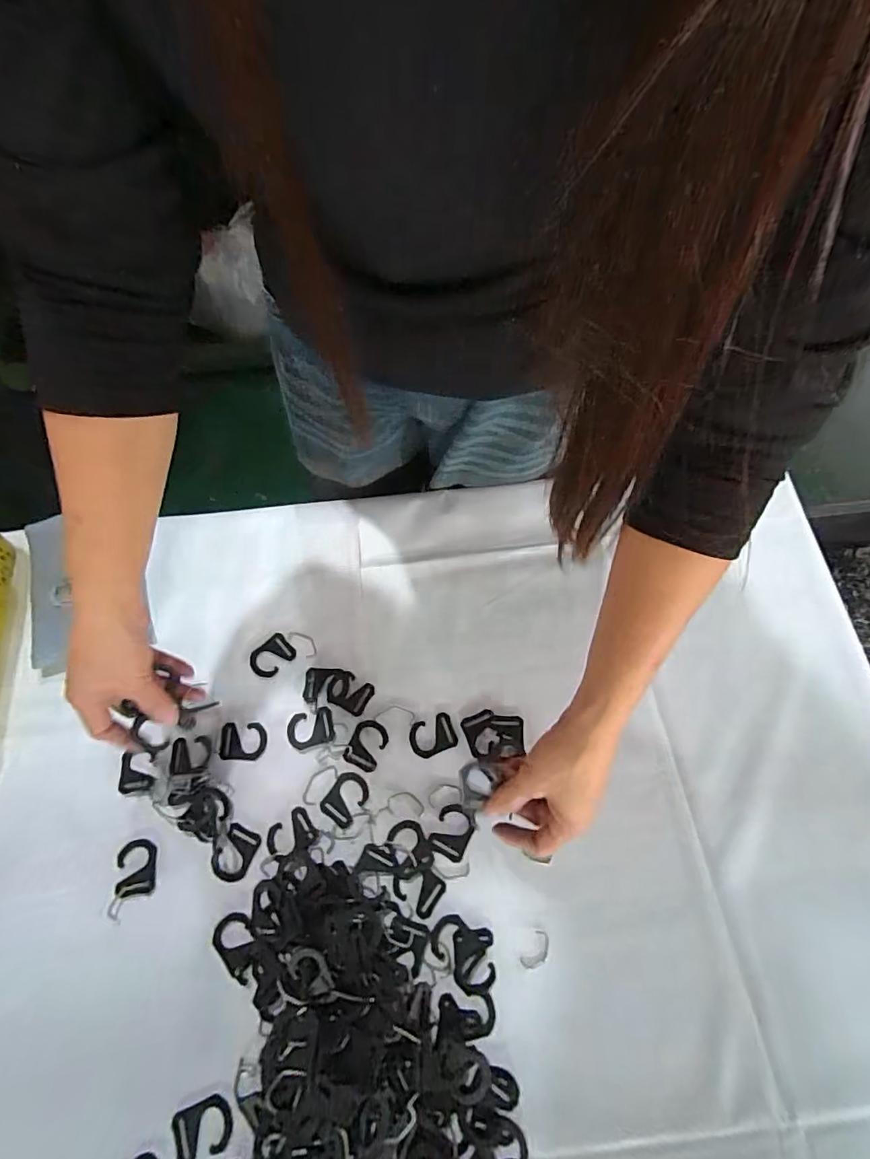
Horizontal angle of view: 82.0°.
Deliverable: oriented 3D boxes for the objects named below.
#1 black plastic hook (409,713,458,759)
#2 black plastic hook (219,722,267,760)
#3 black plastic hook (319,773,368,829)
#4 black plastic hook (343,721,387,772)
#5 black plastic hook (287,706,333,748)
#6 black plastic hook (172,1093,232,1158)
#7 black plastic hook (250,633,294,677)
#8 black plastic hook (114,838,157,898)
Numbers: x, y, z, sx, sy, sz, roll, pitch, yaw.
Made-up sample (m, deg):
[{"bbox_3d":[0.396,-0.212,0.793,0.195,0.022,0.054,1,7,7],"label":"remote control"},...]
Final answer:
[{"bbox_3d":[-0.003,0.151,0.483,0.043,0.004,0.034,-19,70,-7],"label":"black plastic hook"},{"bbox_3d":[-0.186,0.157,0.485,0.043,0.004,0.035,-3,69,-1],"label":"black plastic hook"},{"bbox_3d":[-0.083,0.204,0.466,0.034,0.004,0.044,34,73,12],"label":"black plastic hook"},{"bbox_3d":[-0.066,0.159,0.482,0.033,0.004,0.043,25,72,10],"label":"black plastic hook"},{"bbox_3d":[-0.122,0.146,0.487,0.044,0.004,0.034,-14,70,-5],"label":"black plastic hook"},{"bbox_3d":[-0.179,0.424,0.385,0.045,0.004,0.034,-21,70,-7],"label":"black plastic hook"},{"bbox_3d":[-0.169,0.079,0.514,0.044,0.004,0.035,-40,74,-13],"label":"black plastic hook"},{"bbox_3d":[-0.269,0.259,0.450,0.033,0.005,0.044,-8,69,-2],"label":"black plastic hook"}]

